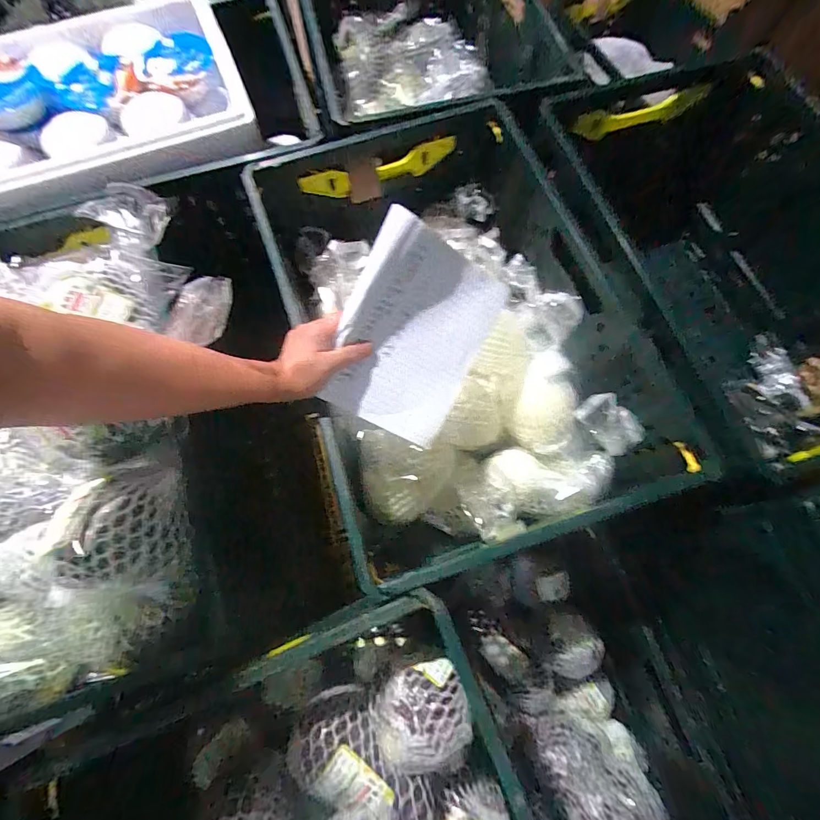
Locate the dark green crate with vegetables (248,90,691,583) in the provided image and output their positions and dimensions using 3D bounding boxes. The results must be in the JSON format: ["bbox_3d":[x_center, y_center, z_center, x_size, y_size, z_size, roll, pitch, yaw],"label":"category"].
[{"bbox_3d":[0.058,-0.120,0.602,0.435,0.221,0.596,-16,71,-5],"label":"dark green crate with vegetables"}]

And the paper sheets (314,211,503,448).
[{"bbox_3d":[0.003,-0.078,0.438,0.162,0.027,0.206,24,98,-26],"label":"paper sheets"}]

